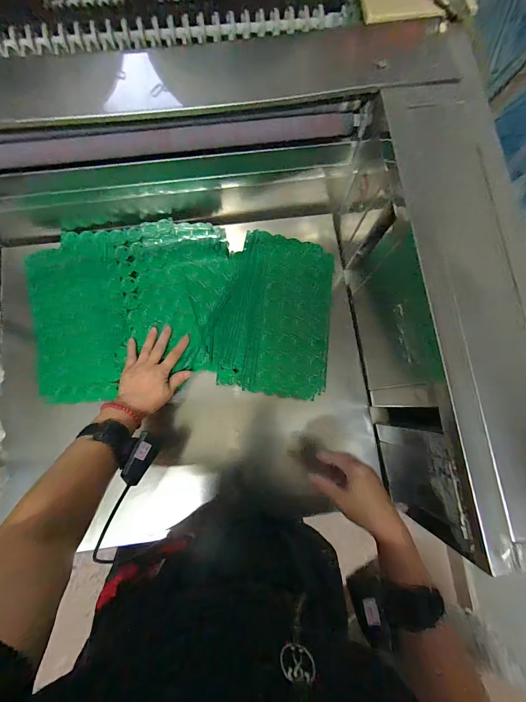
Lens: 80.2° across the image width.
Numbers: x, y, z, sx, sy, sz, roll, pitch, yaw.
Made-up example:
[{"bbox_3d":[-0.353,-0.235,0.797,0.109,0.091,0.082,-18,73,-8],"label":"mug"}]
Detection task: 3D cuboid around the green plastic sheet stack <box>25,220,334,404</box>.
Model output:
[{"bbox_3d":[-0.146,-0.082,0.586,0.542,0.023,0.330,0,81,-2],"label":"green plastic sheet stack"}]

